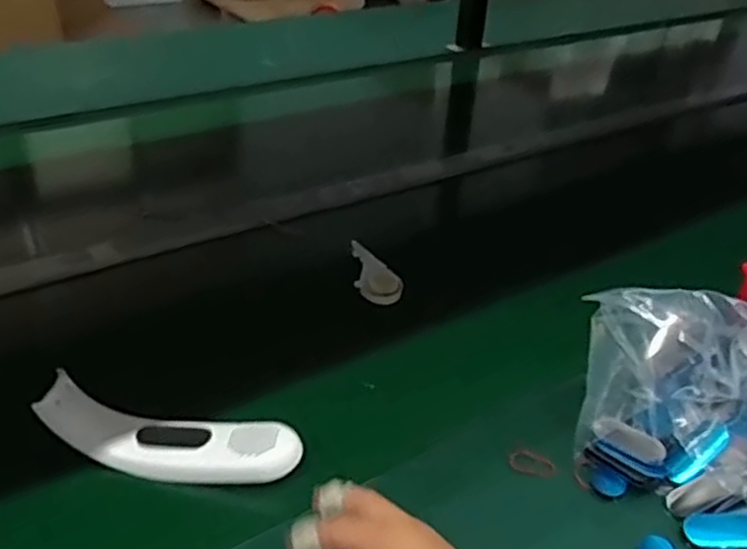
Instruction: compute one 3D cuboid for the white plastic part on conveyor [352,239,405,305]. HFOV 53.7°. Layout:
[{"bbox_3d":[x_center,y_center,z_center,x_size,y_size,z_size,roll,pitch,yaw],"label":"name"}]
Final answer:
[{"bbox_3d":[-0.005,-0.005,0.807,0.041,0.023,0.090,-16,55,-27],"label":"white plastic part on conveyor"}]

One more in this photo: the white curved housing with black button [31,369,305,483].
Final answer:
[{"bbox_3d":[-0.155,0.123,0.570,0.194,0.048,0.047,6,33,4],"label":"white curved housing with black button"}]

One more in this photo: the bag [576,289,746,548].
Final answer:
[{"bbox_3d":[0.298,0.109,0.560,0.269,0.134,0.157,23,38,27],"label":"bag"}]

